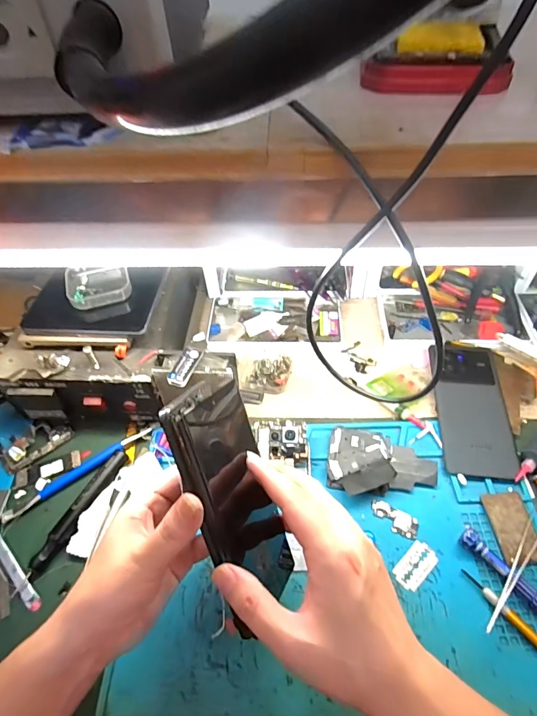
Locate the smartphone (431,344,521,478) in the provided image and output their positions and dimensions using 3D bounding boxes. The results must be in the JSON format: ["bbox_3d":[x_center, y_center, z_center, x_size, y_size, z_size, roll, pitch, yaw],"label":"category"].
[{"bbox_3d":[0.226,0.053,0.449,0.073,0.011,0.158,3,52,5],"label":"smartphone"}]

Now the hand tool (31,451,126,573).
[{"bbox_3d":[-0.182,0.146,0.397,0.022,0.015,0.121,19,56,17],"label":"hand tool"}]

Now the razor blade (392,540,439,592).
[{"bbox_3d":[0.130,0.183,0.357,0.042,0.004,0.024,-37,59,-23],"label":"razor blade"}]

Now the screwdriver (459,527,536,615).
[{"bbox_3d":[0.213,0.192,0.334,0.015,0.015,0.118,-35,58,-22],"label":"screwdriver"}]

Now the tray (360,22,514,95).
[{"bbox_3d":[0.111,-0.202,0.272,0.092,0.026,0.058,2,52,5],"label":"tray"}]

